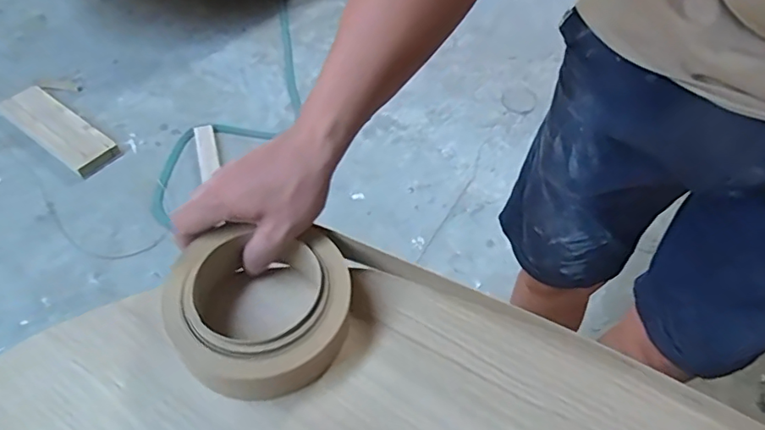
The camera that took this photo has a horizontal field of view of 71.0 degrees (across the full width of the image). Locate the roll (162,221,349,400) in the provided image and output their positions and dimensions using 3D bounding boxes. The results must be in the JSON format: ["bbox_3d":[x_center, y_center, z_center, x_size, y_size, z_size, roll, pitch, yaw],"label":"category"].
[{"bbox_3d":[-0.095,0.074,0.420,0.133,0.051,0.124,1,53,-2],"label":"roll"}]

